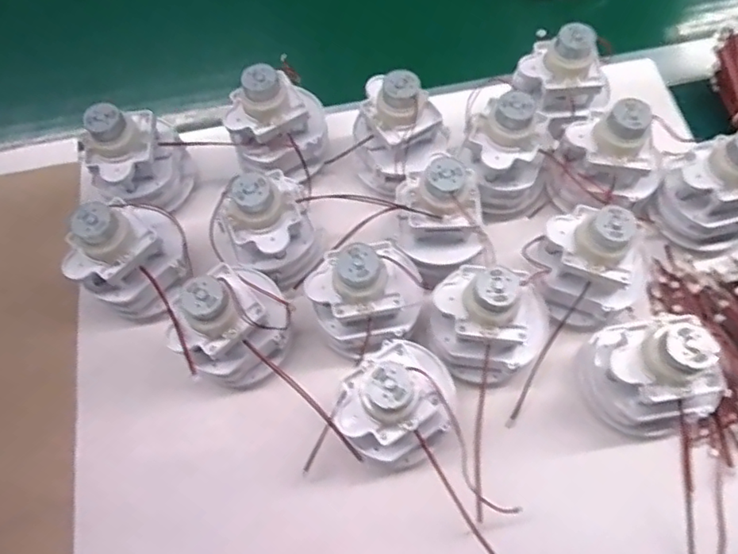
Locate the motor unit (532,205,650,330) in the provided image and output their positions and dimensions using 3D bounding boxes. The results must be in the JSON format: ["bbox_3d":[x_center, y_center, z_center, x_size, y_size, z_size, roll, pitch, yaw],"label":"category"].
[{"bbox_3d":[0.137,-0.005,0.340,0.068,0.076,0.059,36,74,16],"label":"motor unit"}]

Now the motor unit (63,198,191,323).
[{"bbox_3d":[-0.153,-0.015,0.352,0.054,0.079,0.066,39,75,16],"label":"motor unit"}]

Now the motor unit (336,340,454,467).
[{"bbox_3d":[0.015,0.073,0.310,0.063,0.075,0.058,-1,68,2],"label":"motor unit"}]

